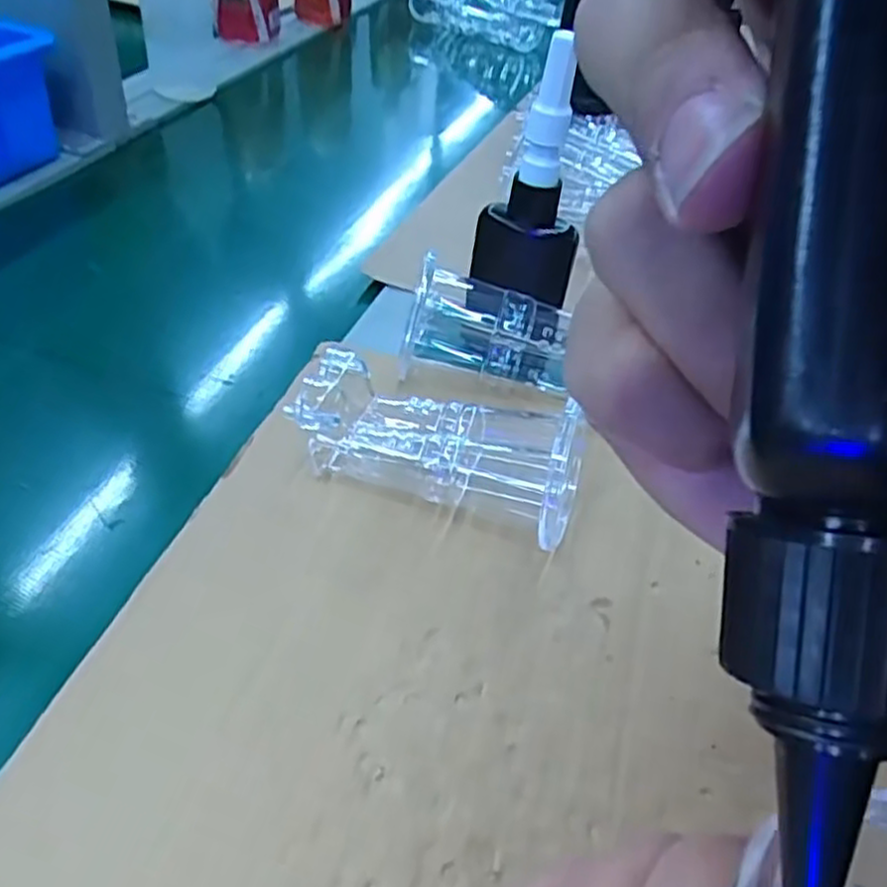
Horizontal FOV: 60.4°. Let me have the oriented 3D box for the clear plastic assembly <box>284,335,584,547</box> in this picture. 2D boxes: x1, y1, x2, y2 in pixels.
[{"bbox_3d":[-0.002,0.000,0.365,0.133,0.054,0.049,13,44,9],"label":"clear plastic assembly"}]

